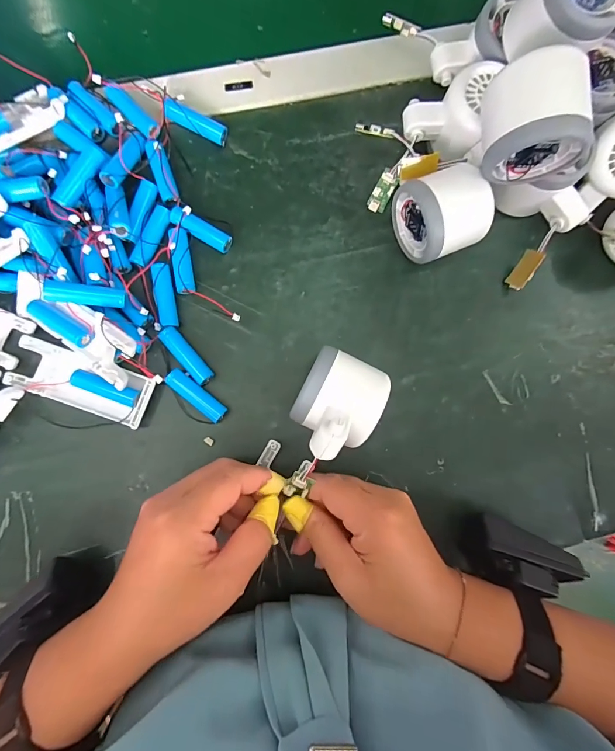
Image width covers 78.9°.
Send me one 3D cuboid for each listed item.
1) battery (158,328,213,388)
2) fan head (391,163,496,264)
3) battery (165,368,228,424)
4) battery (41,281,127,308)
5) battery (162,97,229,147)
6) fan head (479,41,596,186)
[{"bbox_3d":[-0.093,-0.015,0.290,0.015,0.013,0.051,-40,87,-5],"label":"battery"},{"bbox_3d":[0.102,-0.121,0.285,0.054,0.061,0.058,-21,85,-4],"label":"fan head"},{"bbox_3d":[-0.084,0.016,0.286,0.050,0.016,0.014,39,84,2],"label":"battery"},{"bbox_3d":[-0.157,-0.057,0.267,0.049,0.014,0.014,2,84,-27],"label":"battery"},{"bbox_3d":[-0.090,-0.201,0.299,0.049,0.012,0.016,18,83,-20],"label":"battery"},{"bbox_3d":[0.144,-0.161,0.240,0.062,0.052,0.052,0,84,-2],"label":"fan head"}]

